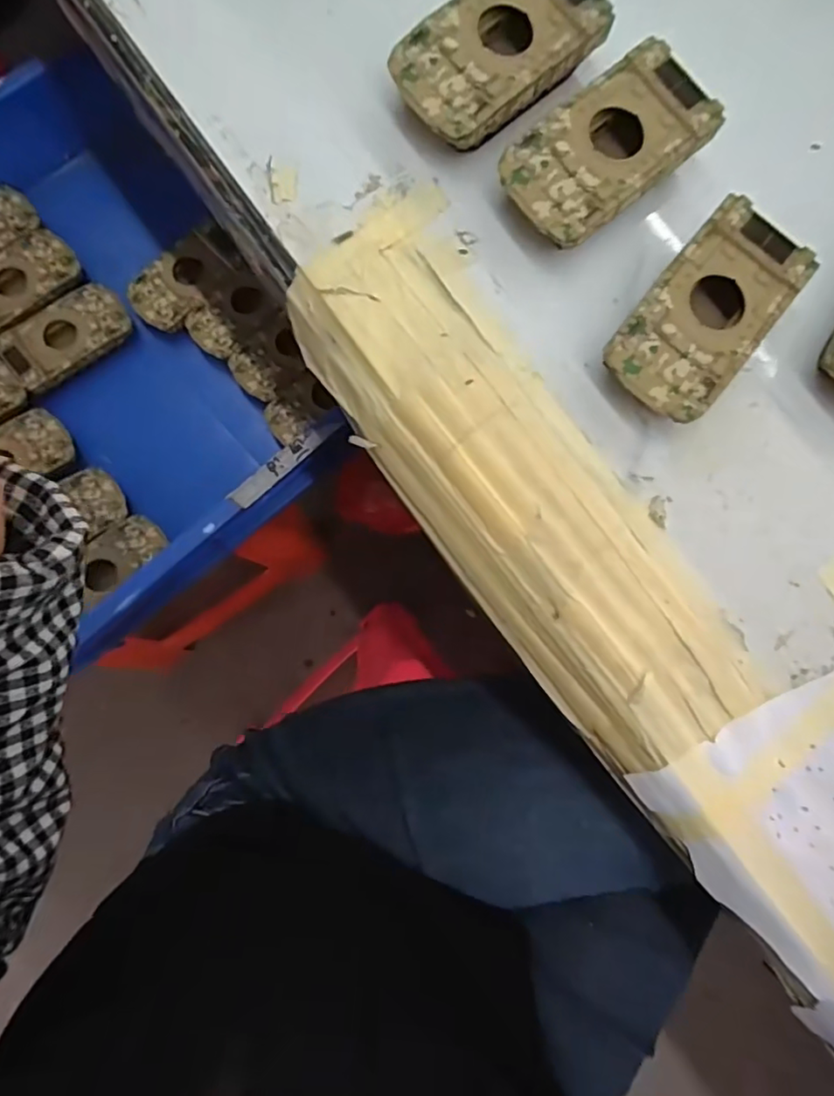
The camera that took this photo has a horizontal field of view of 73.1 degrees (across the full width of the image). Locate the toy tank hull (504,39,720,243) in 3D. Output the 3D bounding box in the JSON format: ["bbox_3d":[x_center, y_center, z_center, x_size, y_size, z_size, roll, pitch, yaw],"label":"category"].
[{"bbox_3d":[0.082,-0.174,0.253,0.097,0.027,0.051,-41,89,-8],"label":"toy tank hull"}]

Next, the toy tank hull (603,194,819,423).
[{"bbox_3d":[0.123,-0.099,0.248,0.050,0.026,0.096,39,82,0],"label":"toy tank hull"}]

